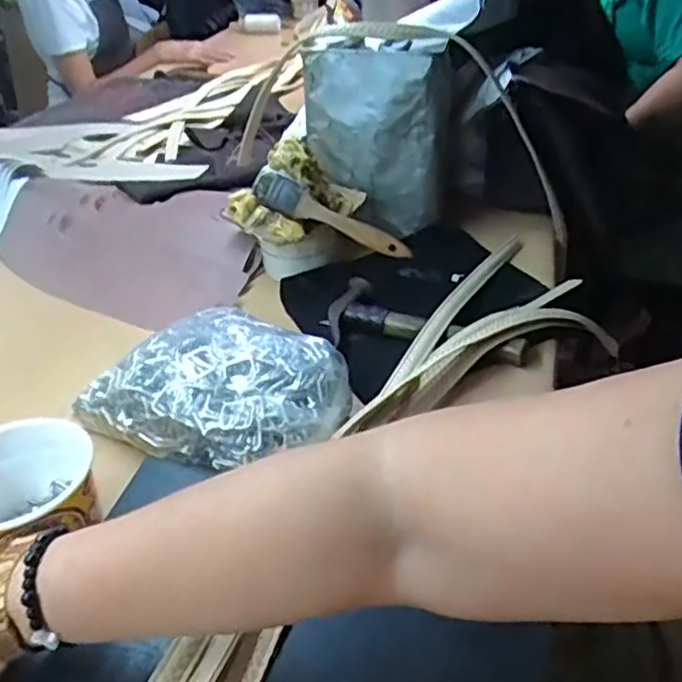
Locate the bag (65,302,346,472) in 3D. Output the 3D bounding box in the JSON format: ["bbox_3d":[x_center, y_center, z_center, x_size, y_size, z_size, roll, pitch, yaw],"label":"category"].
[{"bbox_3d":[-0.094,0.035,0.555,0.196,0.044,0.161,20,42,28],"label":"bag"}]

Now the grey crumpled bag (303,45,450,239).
[{"bbox_3d":[0.046,-0.242,0.792,0.159,0.198,0.099,6,37,11],"label":"grey crumpled bag"}]

